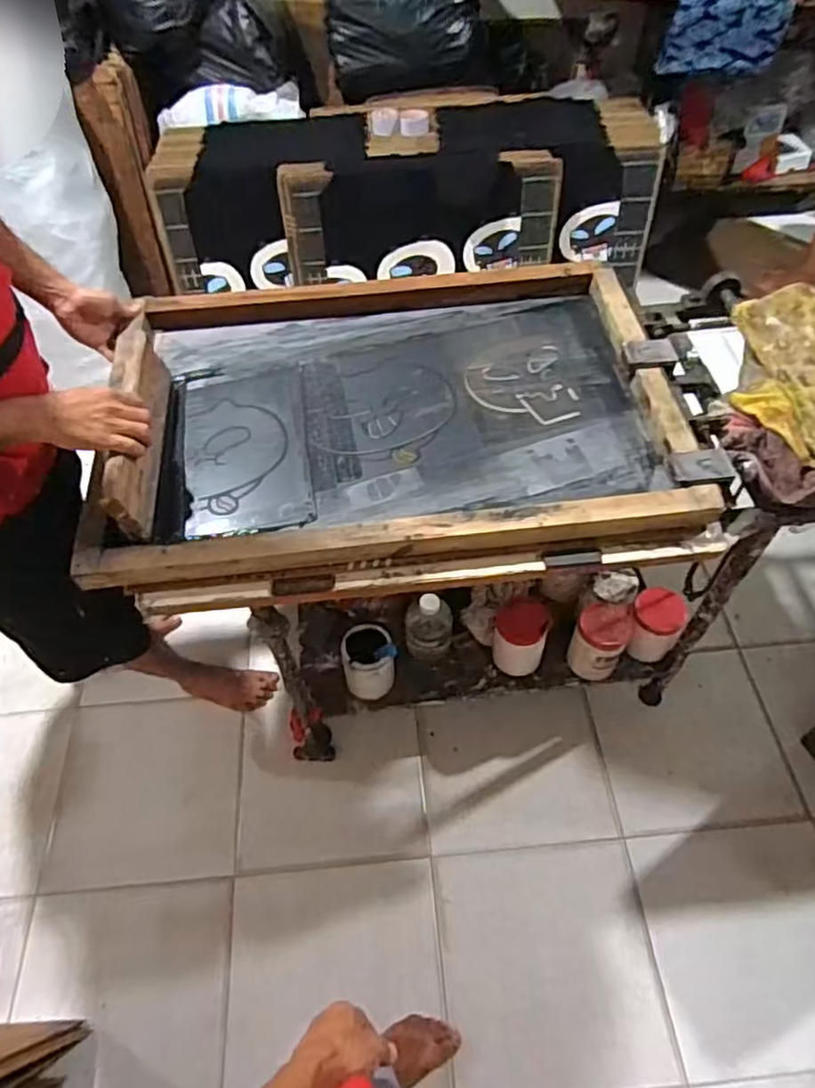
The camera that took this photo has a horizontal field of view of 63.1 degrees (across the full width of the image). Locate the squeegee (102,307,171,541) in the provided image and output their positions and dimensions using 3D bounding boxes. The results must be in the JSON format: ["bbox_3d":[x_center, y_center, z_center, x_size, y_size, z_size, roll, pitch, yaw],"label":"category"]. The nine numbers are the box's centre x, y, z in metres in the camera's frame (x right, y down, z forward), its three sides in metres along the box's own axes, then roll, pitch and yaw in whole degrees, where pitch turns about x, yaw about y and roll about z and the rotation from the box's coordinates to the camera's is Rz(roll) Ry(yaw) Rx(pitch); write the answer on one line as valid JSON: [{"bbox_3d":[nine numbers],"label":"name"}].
[{"bbox_3d":[-0.379,-0.169,0.934,0.032,0.118,0.342,-7,54,-2],"label":"squeegee"}]

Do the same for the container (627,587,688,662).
[{"bbox_3d":[0.500,0.172,1.357,0.096,0.150,0.096,-1,54,2],"label":"container"}]

